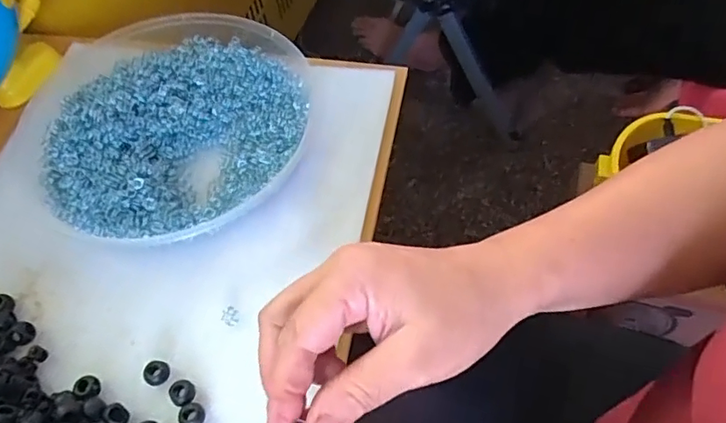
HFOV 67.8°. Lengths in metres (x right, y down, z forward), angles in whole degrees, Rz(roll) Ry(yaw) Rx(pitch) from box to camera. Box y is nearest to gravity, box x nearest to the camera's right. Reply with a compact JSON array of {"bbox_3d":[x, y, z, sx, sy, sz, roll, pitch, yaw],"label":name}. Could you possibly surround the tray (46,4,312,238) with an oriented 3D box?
[{"bbox_3d":[-0.160,-0.079,0.449,0.225,0.030,0.229,-2,59,3],"label":"tray"}]

